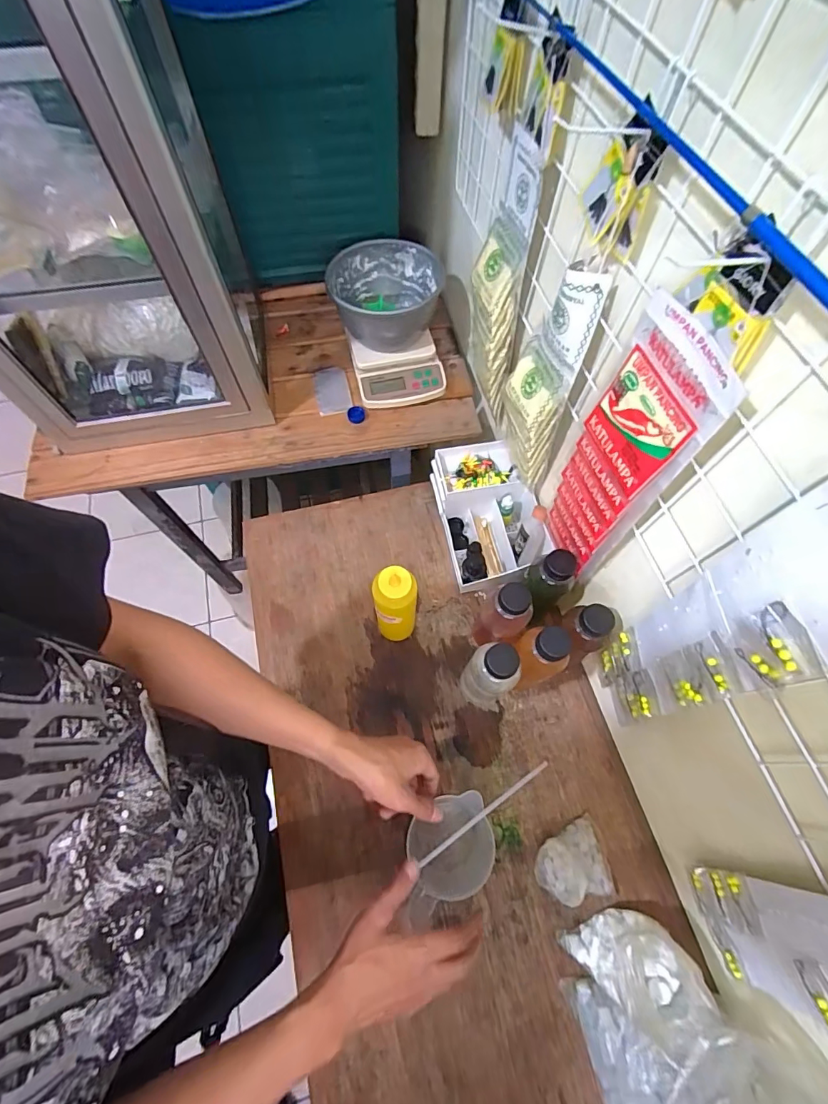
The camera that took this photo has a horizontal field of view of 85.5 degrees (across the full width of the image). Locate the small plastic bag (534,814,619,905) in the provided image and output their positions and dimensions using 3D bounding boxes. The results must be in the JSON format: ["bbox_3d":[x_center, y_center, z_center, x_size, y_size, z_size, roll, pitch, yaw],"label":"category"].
[{"bbox_3d":[0.210,0.416,0.595,0.096,0.032,0.084,-17,66,-9],"label":"small plastic bag"}]

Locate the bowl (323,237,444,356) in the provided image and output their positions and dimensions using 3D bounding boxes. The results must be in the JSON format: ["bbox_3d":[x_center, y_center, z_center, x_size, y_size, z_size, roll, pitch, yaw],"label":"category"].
[{"bbox_3d":[-0.048,-0.450,0.805,0.181,0.099,0.180,0,65,-1],"label":"bowl"}]

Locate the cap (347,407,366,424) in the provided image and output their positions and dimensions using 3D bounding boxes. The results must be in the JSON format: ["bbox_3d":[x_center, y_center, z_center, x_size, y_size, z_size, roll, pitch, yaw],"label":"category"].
[{"bbox_3d":[-0.105,-0.250,0.816,0.031,0.012,0.029,-1,66,2],"label":"cap"}]

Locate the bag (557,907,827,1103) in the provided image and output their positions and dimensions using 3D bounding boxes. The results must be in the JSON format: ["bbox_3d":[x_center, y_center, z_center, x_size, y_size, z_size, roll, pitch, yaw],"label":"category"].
[{"bbox_3d":[0.287,0.523,0.433,0.206,0.207,0.242,-1,65,-1],"label":"bag"}]

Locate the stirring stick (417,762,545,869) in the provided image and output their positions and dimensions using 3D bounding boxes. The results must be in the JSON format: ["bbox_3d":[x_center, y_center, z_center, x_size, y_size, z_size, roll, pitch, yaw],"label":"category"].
[{"bbox_3d":[0.087,0.316,0.545,0.192,0.013,0.007,-30,68,-15],"label":"stirring stick"}]

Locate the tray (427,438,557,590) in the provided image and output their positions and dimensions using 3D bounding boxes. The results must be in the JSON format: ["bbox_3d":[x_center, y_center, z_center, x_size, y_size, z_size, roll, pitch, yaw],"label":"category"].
[{"bbox_3d":[0.129,-0.065,0.778,0.160,0.099,0.229,-9,65,-5],"label":"tray"}]

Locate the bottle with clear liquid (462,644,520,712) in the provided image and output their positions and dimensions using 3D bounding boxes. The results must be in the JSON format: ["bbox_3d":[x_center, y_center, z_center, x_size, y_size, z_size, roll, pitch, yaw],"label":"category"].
[{"bbox_3d":[0.100,0.173,0.609,0.067,0.183,0.058,30,68,12],"label":"bottle with clear liquid"}]

